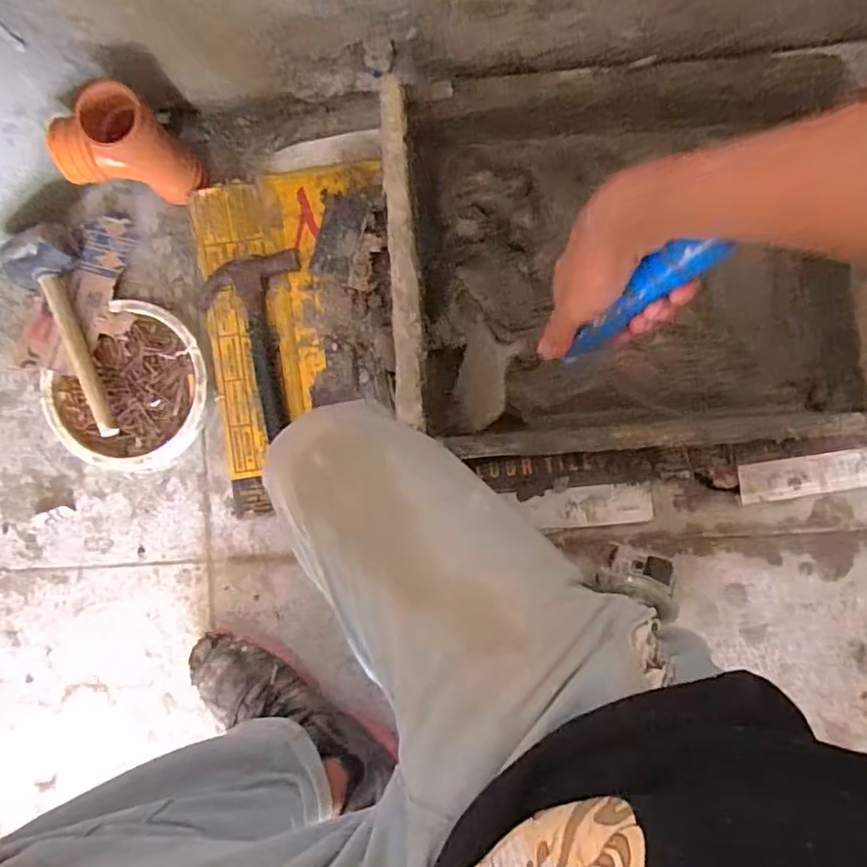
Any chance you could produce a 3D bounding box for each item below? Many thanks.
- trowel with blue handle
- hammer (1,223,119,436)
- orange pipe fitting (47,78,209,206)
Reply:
[{"bbox_3d":[0.095,-0.074,0.447,0.038,0.260,0.075,-27,91,-41],"label":"trowel with blue handle"},{"bbox_3d":[-0.428,-0.114,0.669,0.078,0.041,0.251,-13,89,3],"label":"hammer"},{"bbox_3d":[-0.330,-0.304,0.619,0.120,0.136,0.066,3,90,3],"label":"orange pipe fitting"}]

